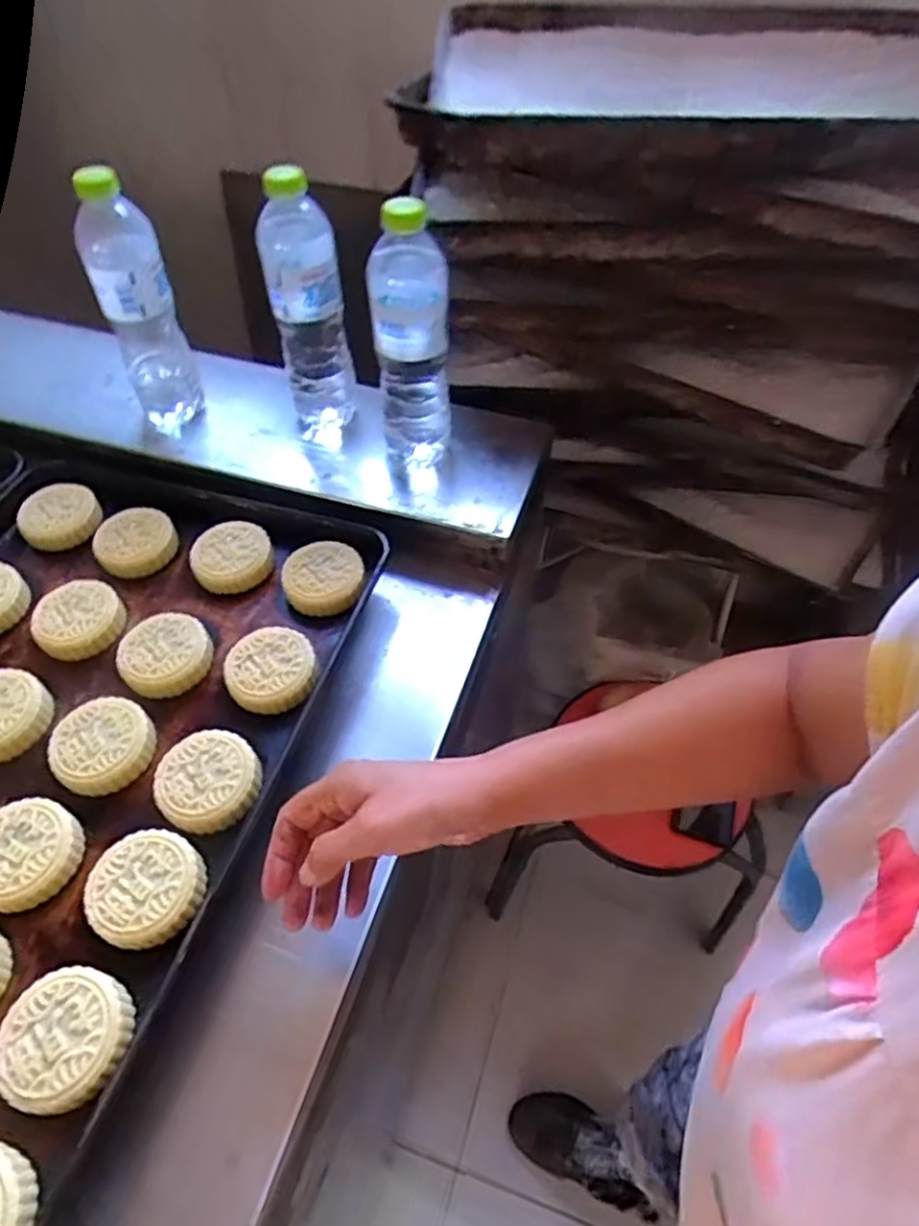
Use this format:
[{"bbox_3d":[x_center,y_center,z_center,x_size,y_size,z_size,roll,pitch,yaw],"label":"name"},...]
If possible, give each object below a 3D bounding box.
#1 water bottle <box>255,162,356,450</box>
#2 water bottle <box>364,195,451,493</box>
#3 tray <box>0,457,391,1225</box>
[{"bbox_3d":[-0.137,-0.268,0.642,0.065,0.232,0.069,-14,55,-8],"label":"water bottle"},{"bbox_3d":[-0.040,-0.210,0.599,0.065,0.233,0.056,-1,54,1],"label":"water bottle"},{"bbox_3d":[-0.341,0.116,0.523,0.396,0.037,0.594,13,56,11],"label":"tray"}]

